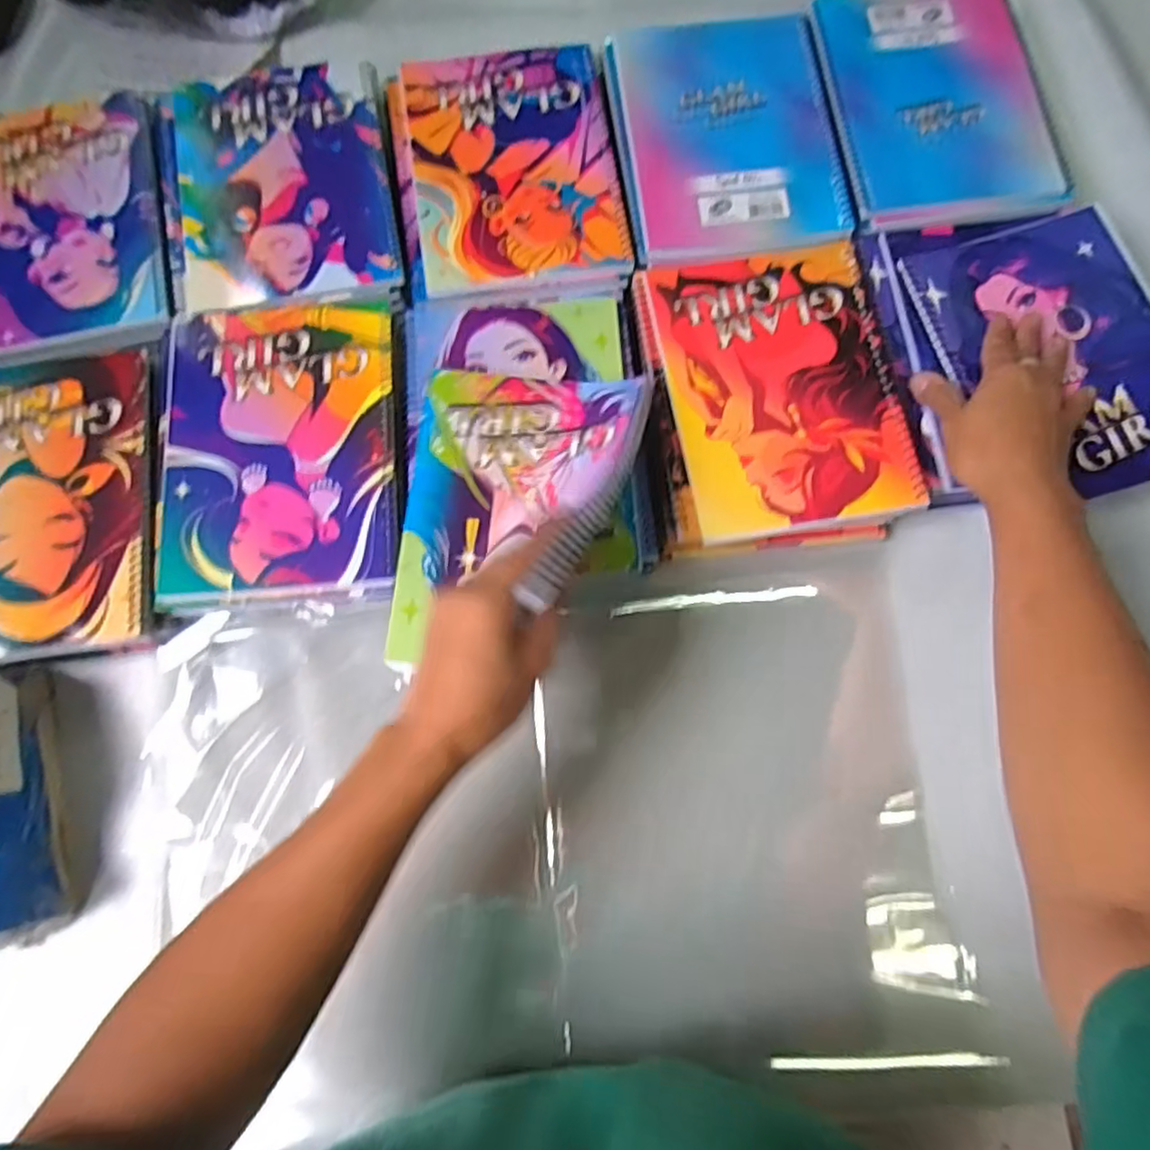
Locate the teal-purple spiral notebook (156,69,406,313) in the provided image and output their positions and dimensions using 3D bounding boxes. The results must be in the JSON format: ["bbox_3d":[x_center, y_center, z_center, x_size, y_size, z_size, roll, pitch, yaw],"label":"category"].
[{"bbox_3d":[-0.214,-0.285,0.493,0.153,0.009,0.190,-11,78,-1],"label":"teal-purple spiral notebook"}]

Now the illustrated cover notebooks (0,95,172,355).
[{"bbox_3d":[-0.375,-0.251,0.487,0.158,0.010,0.197,-12,78,-1],"label":"illustrated cover notebooks"}]

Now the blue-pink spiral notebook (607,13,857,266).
[{"bbox_3d":[0.112,-0.330,0.504,0.157,0.008,0.207,-7,78,0],"label":"blue-pink spiral notebook"}]

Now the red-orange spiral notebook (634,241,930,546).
[{"bbox_3d":[0.136,-0.128,0.456,0.147,0.010,0.197,-10,78,-1],"label":"red-orange spiral notebook"}]

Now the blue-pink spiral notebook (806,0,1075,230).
[{"bbox_3d":[0.270,-0.358,0.509,0.156,0.011,0.207,-8,78,0],"label":"blue-pink spiral notebook"}]

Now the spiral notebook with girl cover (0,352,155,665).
[{"bbox_3d":[-0.352,-0.046,0.440,0.154,0.010,0.200,-5,76,-3],"label":"spiral notebook with girl cover"}]

